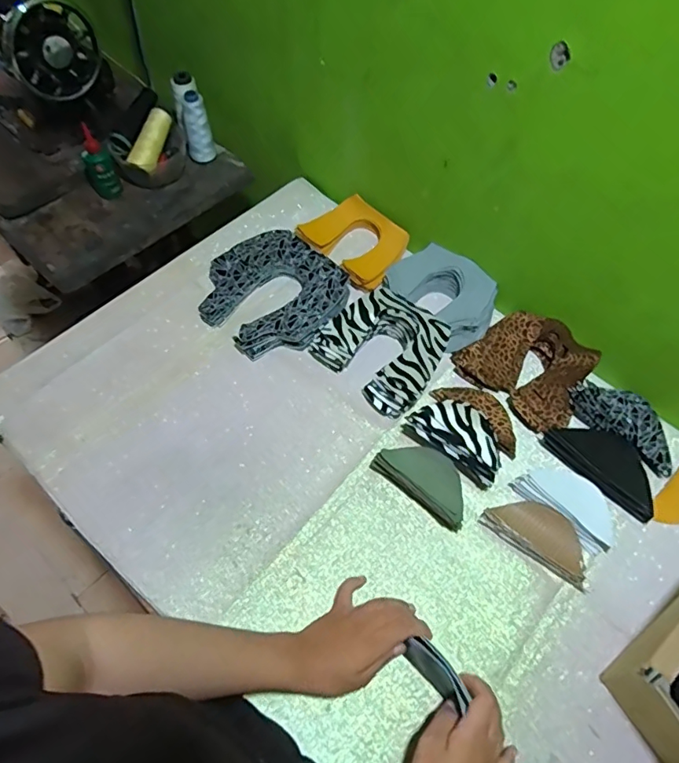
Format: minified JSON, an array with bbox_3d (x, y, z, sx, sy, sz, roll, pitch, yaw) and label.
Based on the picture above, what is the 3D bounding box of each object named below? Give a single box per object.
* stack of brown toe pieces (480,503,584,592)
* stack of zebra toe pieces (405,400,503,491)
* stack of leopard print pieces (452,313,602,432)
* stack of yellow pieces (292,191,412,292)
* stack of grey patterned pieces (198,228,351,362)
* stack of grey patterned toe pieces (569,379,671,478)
[{"bbox_3d":[0.232,0.175,0.583,0.121,0.017,0.062,35,64,15],"label":"stack of brown toe pieces"},{"bbox_3d":[0.145,0.068,0.616,0.122,0.057,0.061,34,63,15],"label":"stack of zebra toe pieces"},{"bbox_3d":[0.260,-0.026,0.673,0.134,0.040,0.158,-39,69,-23],"label":"stack of leopard print pieces"},{"bbox_3d":[0.030,-0.222,0.784,0.129,0.029,0.162,-40,70,-23],"label":"stack of yellow pieces"},{"bbox_3d":[-0.097,-0.128,0.735,0.201,0.038,0.190,39,65,17],"label":"stack of grey patterned pieces"},{"bbox_3d":[0.372,0.047,0.648,0.140,0.021,0.078,38,65,17],"label":"stack of grey patterned toe pieces"}]

